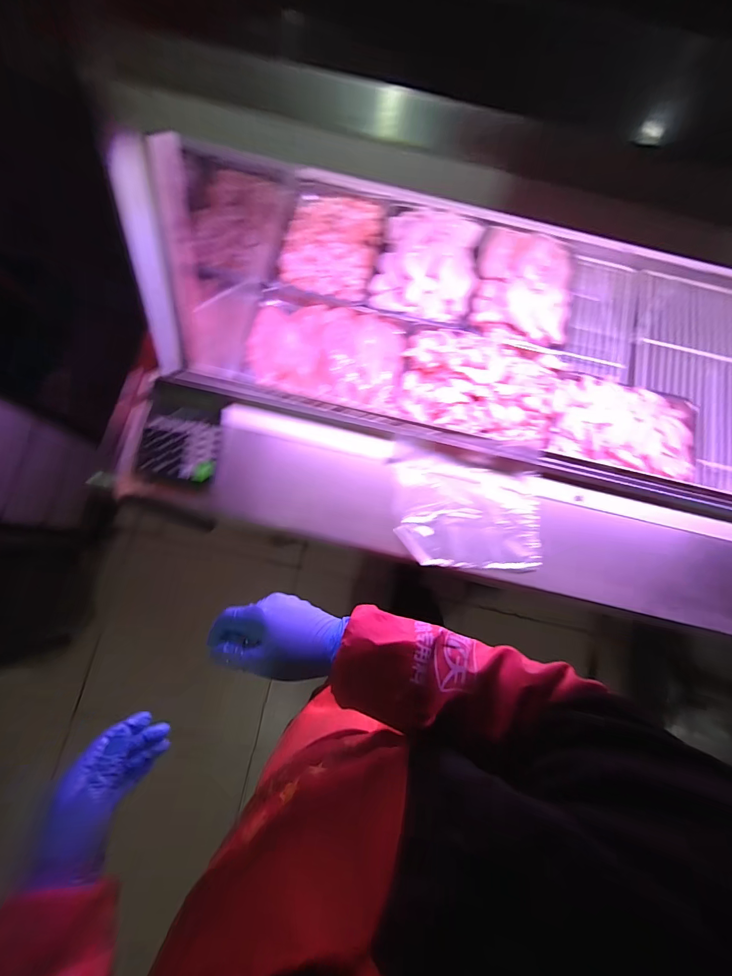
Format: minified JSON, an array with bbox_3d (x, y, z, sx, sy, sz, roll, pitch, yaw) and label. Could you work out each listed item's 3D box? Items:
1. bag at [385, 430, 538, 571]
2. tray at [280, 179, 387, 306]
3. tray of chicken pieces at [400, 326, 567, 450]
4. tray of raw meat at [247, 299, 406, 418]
[{"bbox_3d":[0.164,0.027,0.642,0.239,0.024,0.199,4,80,0],"label":"bag"},{"bbox_3d":[-0.084,-0.641,1.029,0.242,0.051,0.338,10,80,1],"label":"tray"},{"bbox_3d":[0.270,-0.263,0.916,0.354,0.099,0.273,11,80,2],"label":"tray of chicken pieces"},{"bbox_3d":[-0.095,-0.324,0.935,0.364,0.073,0.269,8,80,1],"label":"tray of raw meat"}]

